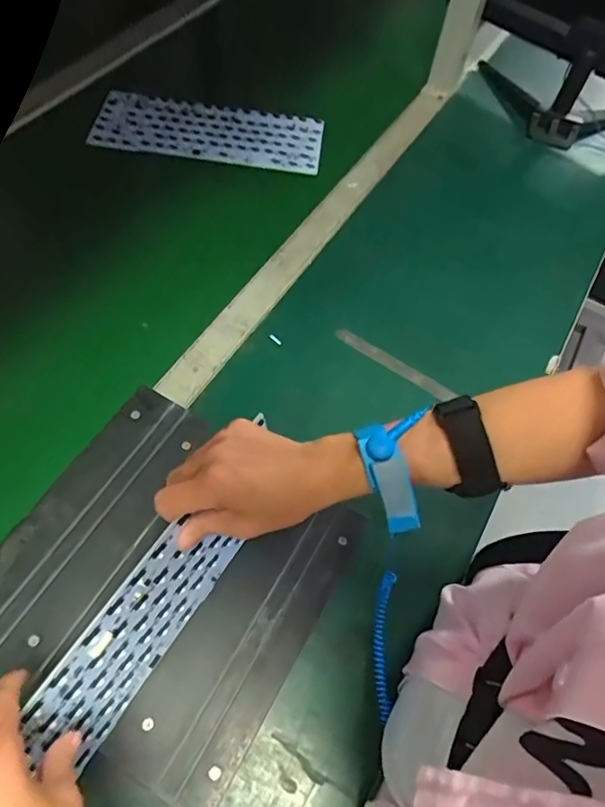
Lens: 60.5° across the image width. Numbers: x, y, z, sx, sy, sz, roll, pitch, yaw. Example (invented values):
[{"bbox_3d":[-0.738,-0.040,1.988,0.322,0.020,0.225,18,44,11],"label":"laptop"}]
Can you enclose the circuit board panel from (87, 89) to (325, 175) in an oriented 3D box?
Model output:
[{"bbox_3d":[-0.129,-0.382,0.722,0.309,0.009,0.119,9,61,-1],"label":"circuit board panel"}]

